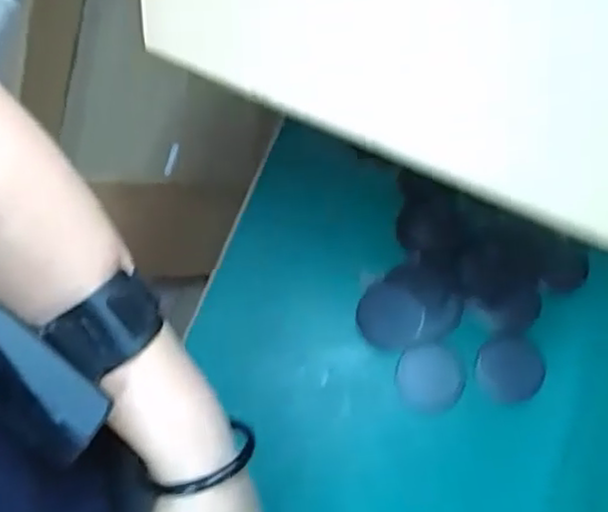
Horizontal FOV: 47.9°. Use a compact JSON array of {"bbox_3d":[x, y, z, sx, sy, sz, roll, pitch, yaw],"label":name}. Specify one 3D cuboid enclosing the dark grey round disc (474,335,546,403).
[{"bbox_3d":[0.159,0.087,0.528,0.054,0.004,0.049,-4,75,-3],"label":"dark grey round disc"}]

